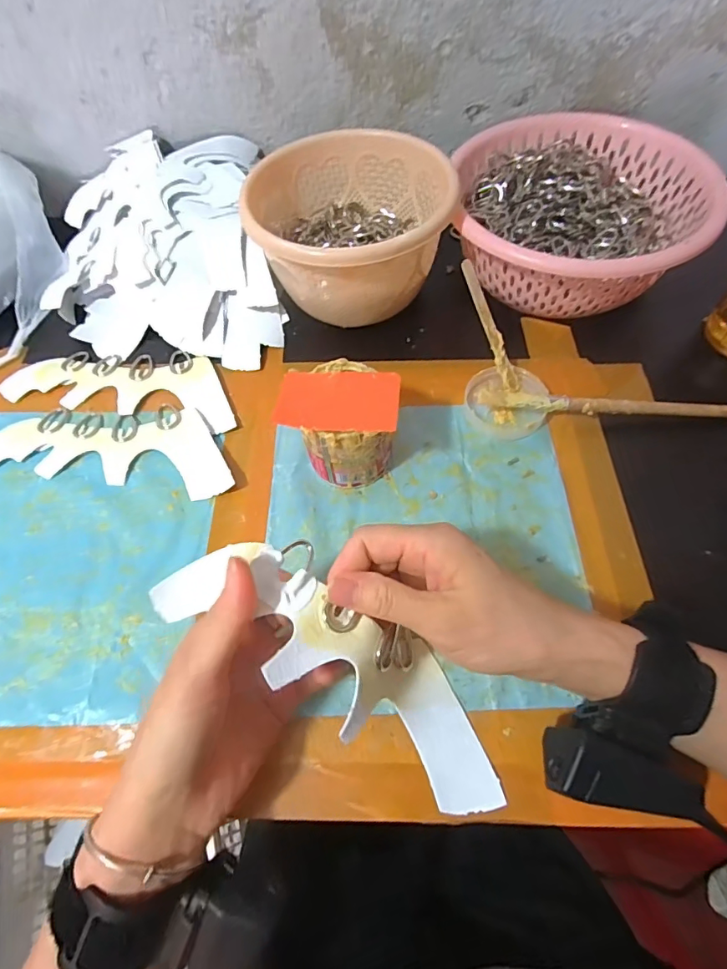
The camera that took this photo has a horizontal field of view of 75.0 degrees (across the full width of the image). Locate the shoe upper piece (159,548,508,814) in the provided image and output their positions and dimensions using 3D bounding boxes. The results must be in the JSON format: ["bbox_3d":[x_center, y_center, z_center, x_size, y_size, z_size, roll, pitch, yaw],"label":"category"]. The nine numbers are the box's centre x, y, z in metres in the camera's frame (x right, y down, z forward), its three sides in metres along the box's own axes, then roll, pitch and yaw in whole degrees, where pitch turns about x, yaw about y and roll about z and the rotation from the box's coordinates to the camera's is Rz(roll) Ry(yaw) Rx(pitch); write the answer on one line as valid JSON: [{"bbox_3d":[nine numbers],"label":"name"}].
[{"bbox_3d":[-0.004,0.100,0.254,0.212,0.030,0.063,42,65,-17],"label":"shoe upper piece"}]

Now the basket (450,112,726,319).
[{"bbox_3d":[0.192,-0.247,0.435,0.207,0.069,0.210,-2,60,3],"label":"basket"}]

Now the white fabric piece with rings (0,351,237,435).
[{"bbox_3d":[-0.212,-0.096,0.430,0.220,0.009,0.077,10,61,8],"label":"white fabric piece with rings"}]

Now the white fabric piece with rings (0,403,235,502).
[{"bbox_3d":[-0.211,-0.036,0.399,0.224,0.007,0.078,7,61,9],"label":"white fabric piece with rings"}]

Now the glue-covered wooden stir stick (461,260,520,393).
[{"bbox_3d":[0.104,-0.127,0.387,0.014,0.006,0.110,-28,103,-12],"label":"glue-covered wooden stir stick"}]

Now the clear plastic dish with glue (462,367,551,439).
[{"bbox_3d":[0.118,-0.067,0.387,0.063,0.021,0.060,-1,60,2],"label":"clear plastic dish with glue"}]

